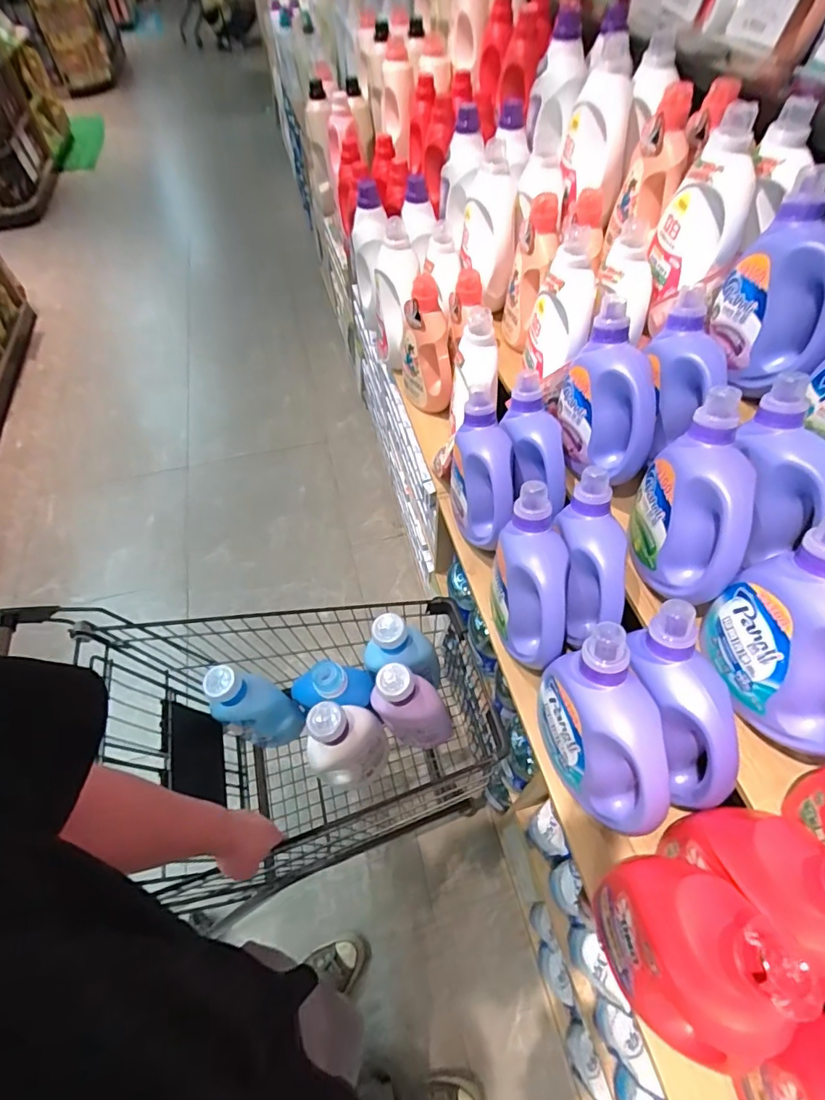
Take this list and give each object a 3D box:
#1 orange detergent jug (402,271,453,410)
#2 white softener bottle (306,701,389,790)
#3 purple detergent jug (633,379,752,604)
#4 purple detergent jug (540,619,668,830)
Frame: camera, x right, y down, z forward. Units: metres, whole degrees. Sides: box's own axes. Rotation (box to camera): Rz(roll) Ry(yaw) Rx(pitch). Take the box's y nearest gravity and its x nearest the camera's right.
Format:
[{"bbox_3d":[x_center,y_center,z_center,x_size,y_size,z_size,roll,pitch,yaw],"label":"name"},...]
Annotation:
[{"bbox_3d":[0.036,-0.512,1.316,0.112,0.311,0.183,-3,53,-2],"label":"orange detergent jug"},{"bbox_3d":[-0.116,0.358,0.944,0.137,0.318,0.082,-15,55,-11],"label":"white softener bottle"},{"bbox_3d":[0.409,-0.062,0.739,0.090,0.237,0.230,-2,53,-1],"label":"purple detergent jug"},{"bbox_3d":[0.252,0.223,0.676,0.098,0.231,0.206,-7,54,-5],"label":"purple detergent jug"}]

